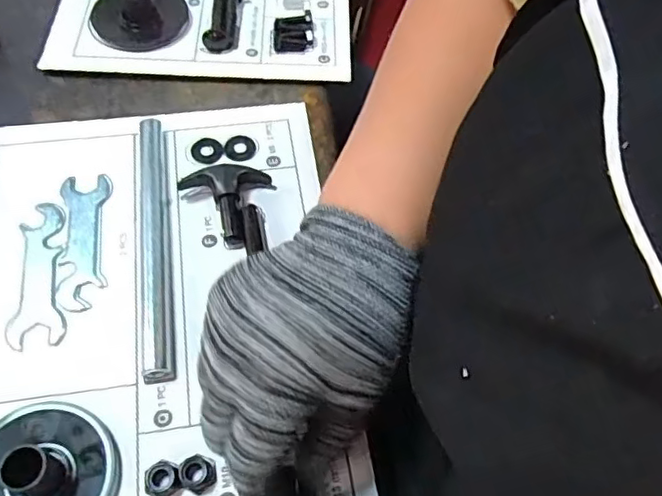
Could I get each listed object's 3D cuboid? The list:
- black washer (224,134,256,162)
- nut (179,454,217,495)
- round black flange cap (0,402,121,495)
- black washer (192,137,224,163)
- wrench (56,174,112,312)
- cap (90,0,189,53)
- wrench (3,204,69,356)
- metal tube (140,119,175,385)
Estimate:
[{"bbox_3d":[-0.062,-0.068,0.414,0.020,0.004,0.021,3,59,-2],"label":"black washer"},{"bbox_3d":[-0.066,0.112,0.303,0.018,0.006,0.016,30,62,14],"label":"nut"},{"bbox_3d":[-0.143,0.109,0.291,0.074,0.022,0.070,2,59,-3],"label":"round black flange cap"},{"bbox_3d":[-0.083,-0.067,0.409,0.020,0.004,0.021,-18,62,-14],"label":"black washer"},{"bbox_3d":[-0.151,-0.006,0.370,0.029,0.004,0.093,-5,60,-7],"label":"wrench"},{"bbox_3d":[-0.146,-0.182,0.461,0.069,0.025,0.066,2,59,-3],"label":"cap"},{"bbox_3d":[-0.173,0.013,0.359,0.030,0.004,0.096,-9,60,-9],"label":"wrench"},{"bbox_3d":[-0.106,-0.005,0.367,0.015,0.013,0.173,-6,60,-8],"label":"metal tube"}]

